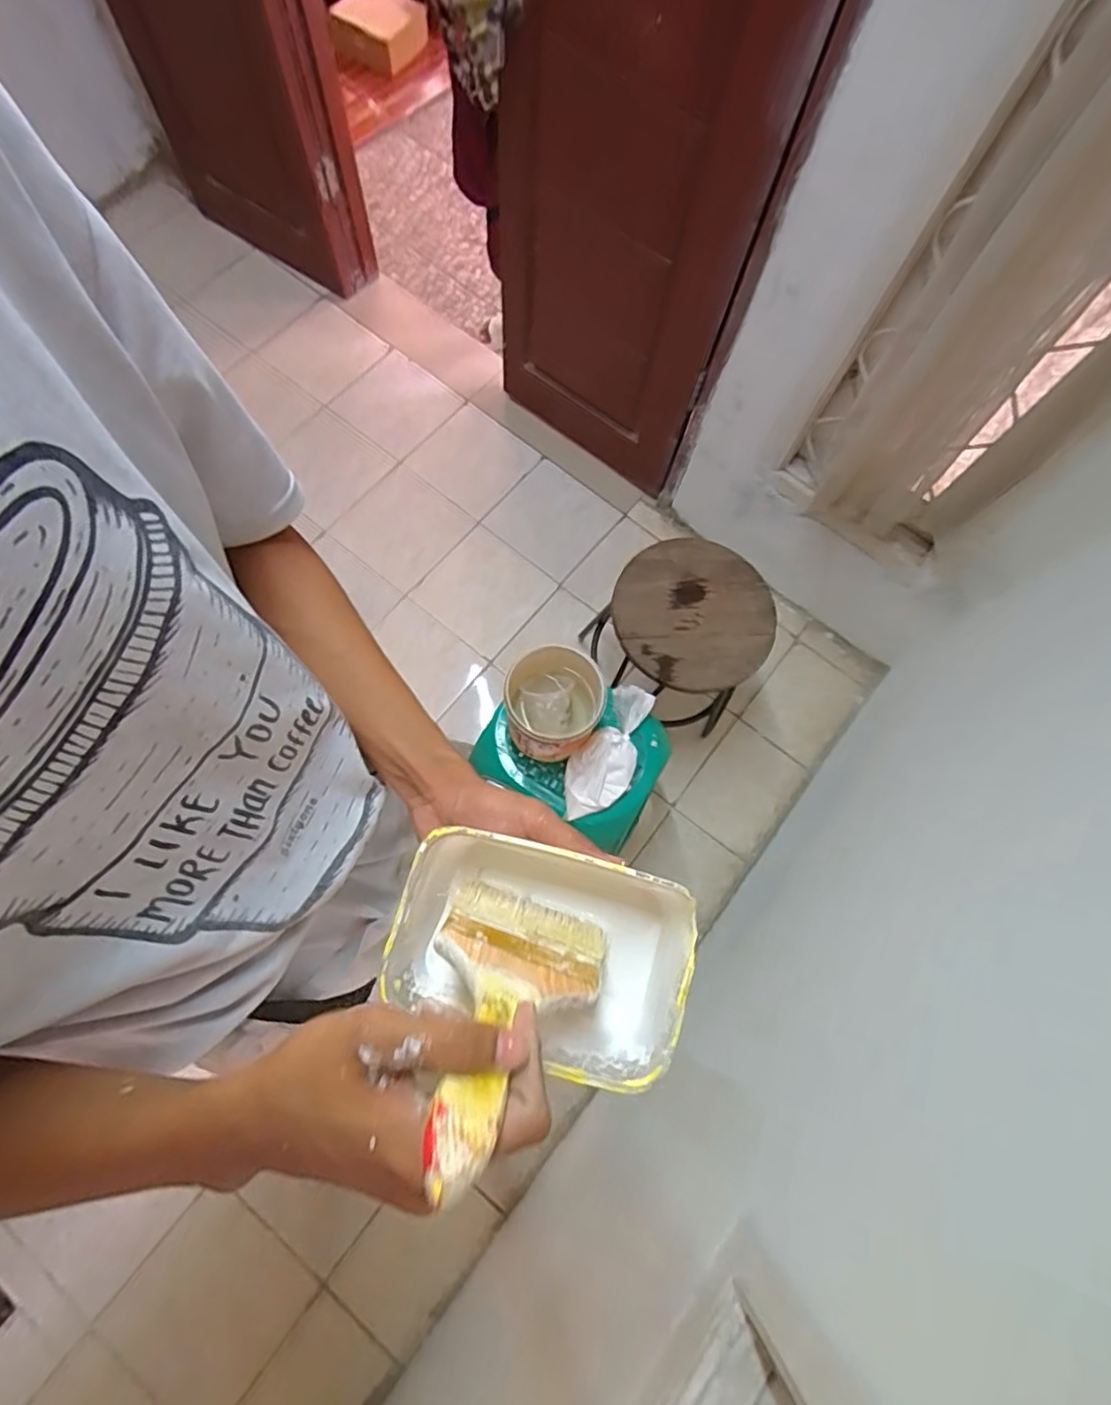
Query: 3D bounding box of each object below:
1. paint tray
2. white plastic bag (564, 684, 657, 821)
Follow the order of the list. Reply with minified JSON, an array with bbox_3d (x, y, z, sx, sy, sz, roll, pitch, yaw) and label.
[{"bbox_3d":[-0.010,0.151,0.368,0.171,0.064,0.115,14,73,2],"label":"paint tray"},{"bbox_3d":[0.104,0.071,1.047,0.103,0.054,0.213,31,73,6],"label":"white plastic bag"}]

